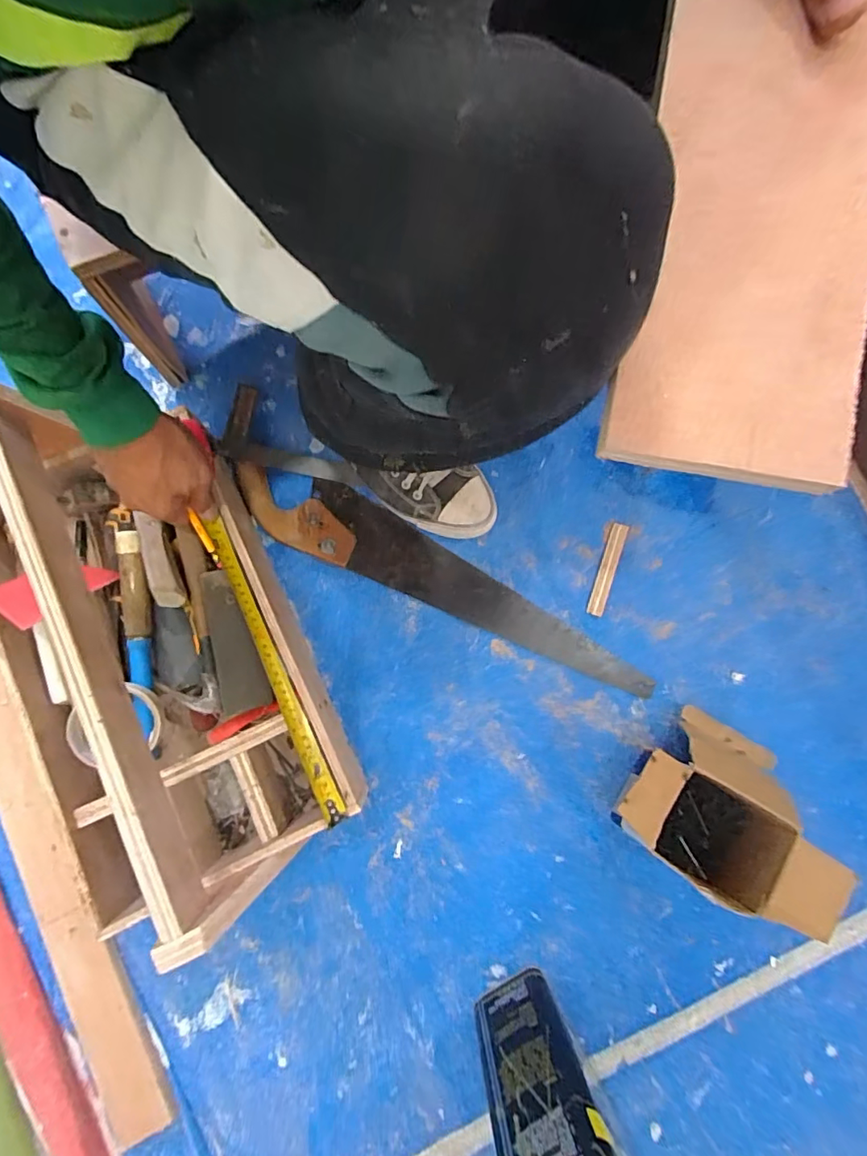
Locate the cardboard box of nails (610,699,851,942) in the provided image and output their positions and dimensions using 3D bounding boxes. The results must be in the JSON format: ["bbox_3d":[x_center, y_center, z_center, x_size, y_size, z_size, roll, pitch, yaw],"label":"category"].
[{"bbox_3d":[0.293,0.233,0.543,0.200,0.126,0.160,28,80,4],"label":"cardboard box of nails"}]

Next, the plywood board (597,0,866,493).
[{"bbox_3d":[0.177,-0.218,0.271,0.130,0.018,0.337,9,87,1],"label":"plywood board"}]

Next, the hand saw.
[{"bbox_3d":[0.013,-0.007,0.628,0.538,0.035,0.089,24,80,4],"label":"hand saw"}]

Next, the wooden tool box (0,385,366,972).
[{"bbox_3d":[-0.304,0.082,0.516,0.301,0.212,0.496,-25,81,-5],"label":"wooden tool box"}]

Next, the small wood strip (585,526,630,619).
[{"bbox_3d":[0.218,-0.012,0.650,0.021,0.007,0.121,19,80,3],"label":"small wood strip"}]

